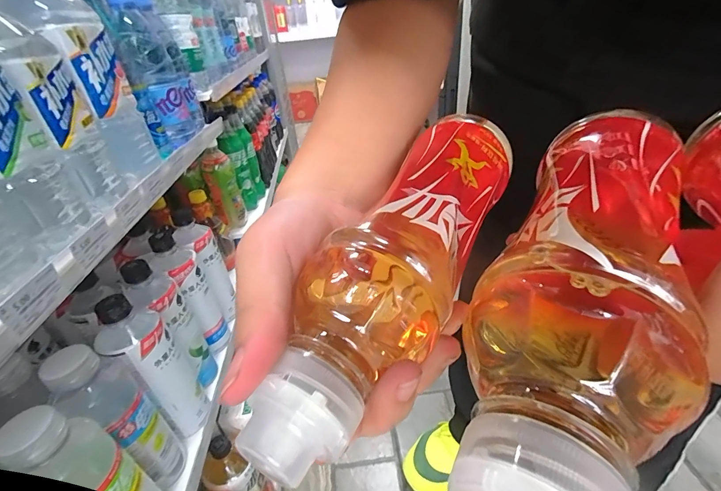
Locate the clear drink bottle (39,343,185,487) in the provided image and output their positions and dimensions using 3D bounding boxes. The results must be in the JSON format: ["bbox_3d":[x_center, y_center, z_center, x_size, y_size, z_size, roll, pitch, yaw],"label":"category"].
[{"bbox_3d":[-0.241,0.185,0.358,0.058,0.197,0.054,21,43,34],"label":"clear drink bottle"}]

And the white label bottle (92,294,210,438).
[{"bbox_3d":[-0.243,0.147,0.412,0.054,0.201,0.063,25,45,37],"label":"white label bottle"}]

